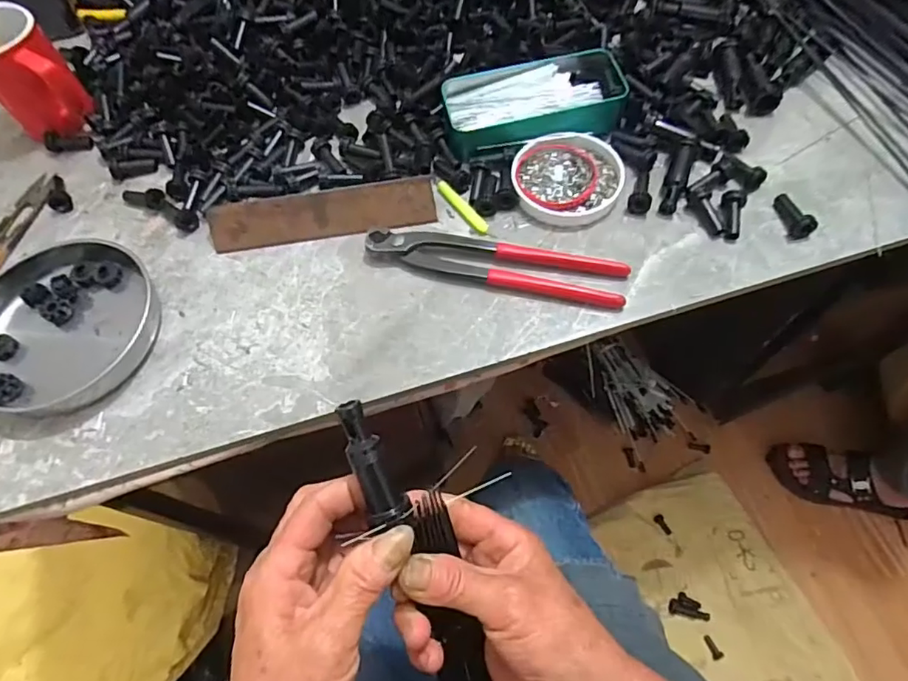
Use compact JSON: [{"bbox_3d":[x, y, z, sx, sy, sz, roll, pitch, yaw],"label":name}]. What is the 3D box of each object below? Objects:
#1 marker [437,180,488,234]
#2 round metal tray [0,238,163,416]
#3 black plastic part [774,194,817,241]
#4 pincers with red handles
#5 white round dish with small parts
[{"bbox_3d":[0.006,-0.111,0.441,0.010,0.005,0.065,-34,65,-13],"label":"marker"},{"bbox_3d":[-0.292,-0.012,0.402,0.140,0.022,0.140,-2,63,3],"label":"round metal tray"},{"bbox_3d":[0.262,-0.099,0.414,0.017,0.015,0.042,-5,62,2],"label":"black plastic part"},{"bbox_3d":[0.031,-0.061,0.409,0.195,0.015,0.040,12,64,10],"label":"pincers with red handles"},{"bbox_3d":[0.093,-0.134,0.442,0.086,0.016,0.084,14,65,11],"label":"white round dish with small parts"}]

